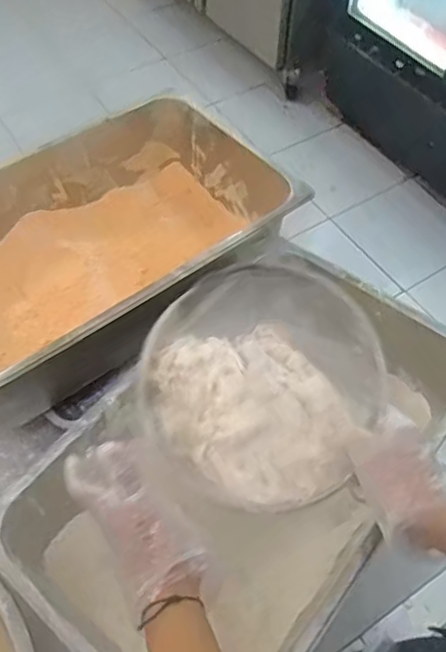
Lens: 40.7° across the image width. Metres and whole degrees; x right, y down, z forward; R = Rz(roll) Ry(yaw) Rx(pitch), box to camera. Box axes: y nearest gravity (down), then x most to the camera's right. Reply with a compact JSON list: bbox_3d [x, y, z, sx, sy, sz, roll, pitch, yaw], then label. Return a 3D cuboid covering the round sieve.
[{"bbox_3d":[0.036,0.056,0.600,0.230,0.075,0.230,0,77,1],"label":"round sieve"}]

